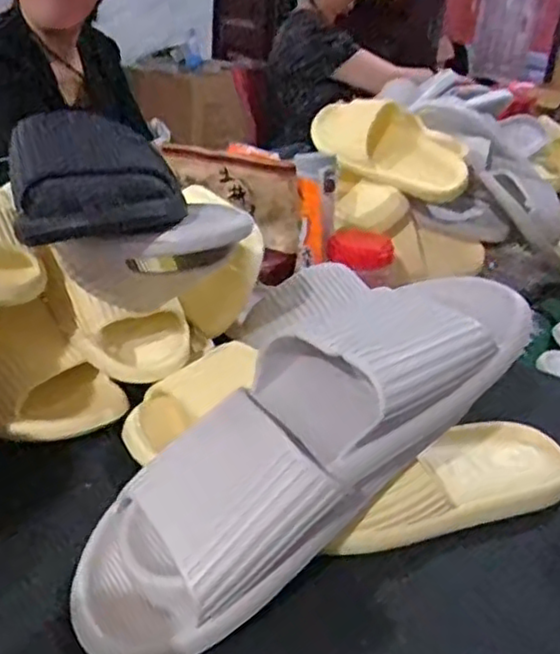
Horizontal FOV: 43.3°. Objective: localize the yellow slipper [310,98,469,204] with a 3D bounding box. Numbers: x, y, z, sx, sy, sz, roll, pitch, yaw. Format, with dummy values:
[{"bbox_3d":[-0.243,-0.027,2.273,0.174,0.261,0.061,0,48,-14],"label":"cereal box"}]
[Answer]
[{"bbox_3d":[0.167,-0.279,1.060,0.255,0.107,0.104,29,32,11],"label":"yellow slipper"}]

